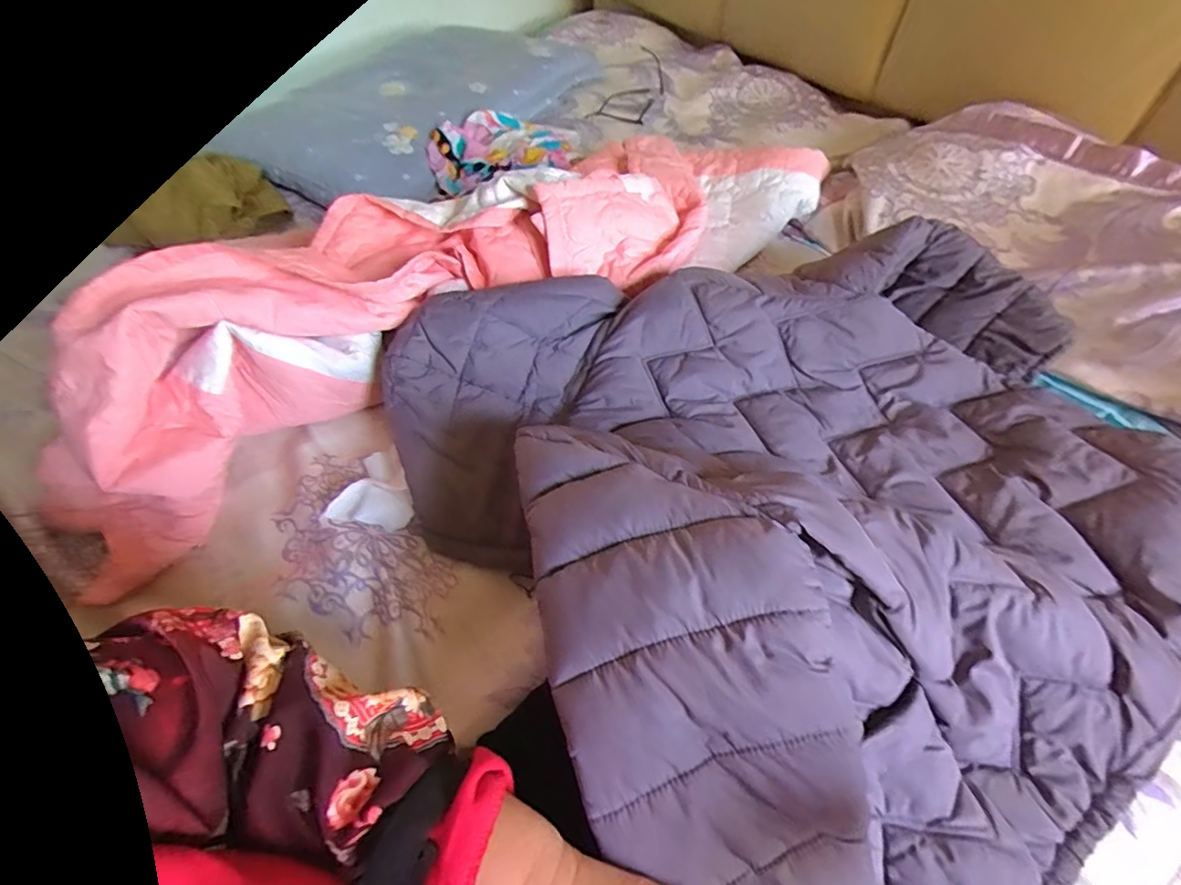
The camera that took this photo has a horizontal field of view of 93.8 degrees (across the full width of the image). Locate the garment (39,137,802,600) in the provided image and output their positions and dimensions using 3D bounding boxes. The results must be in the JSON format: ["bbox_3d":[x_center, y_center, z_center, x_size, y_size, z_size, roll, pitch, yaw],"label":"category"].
[{"bbox_3d":[-0.127,-0.228,0.705,1.061,0.174,0.250,-34,60,-22],"label":"garment"}]

